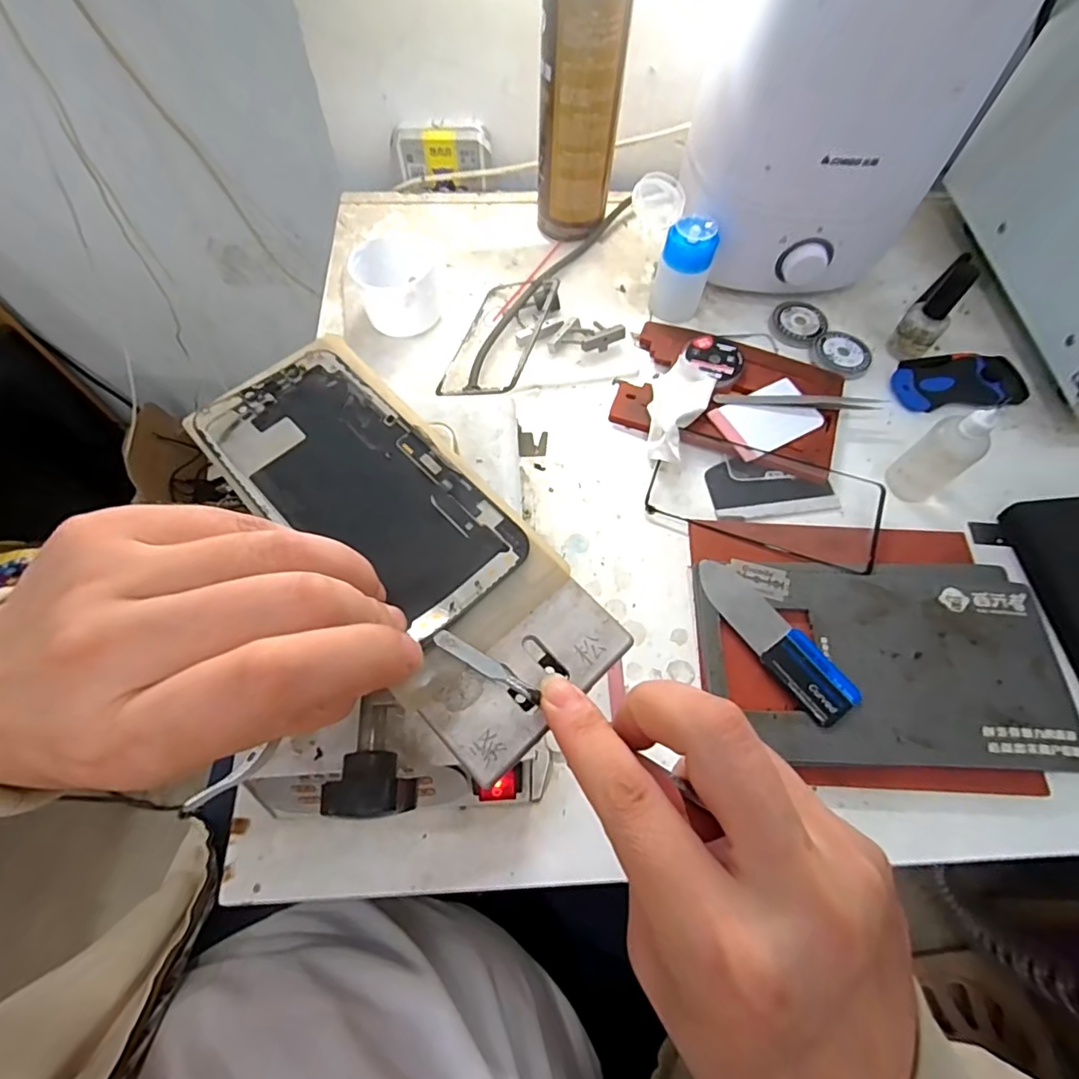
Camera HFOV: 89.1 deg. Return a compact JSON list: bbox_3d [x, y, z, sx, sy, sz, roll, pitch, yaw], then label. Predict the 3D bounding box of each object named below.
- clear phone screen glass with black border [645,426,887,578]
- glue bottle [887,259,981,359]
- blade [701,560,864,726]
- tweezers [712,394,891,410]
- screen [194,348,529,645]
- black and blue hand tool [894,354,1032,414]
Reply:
[{"bbox_3d":[0.164,-0.031,0.394,0.164,0.009,0.082,16,64,8],"label":"clear phone screen glass with black border"},{"bbox_3d":[0.316,-0.183,0.438,0.030,0.072,0.029,40,69,16],"label":"glue bottle"},{"bbox_3d":[0.148,0.061,0.350,0.034,0.006,0.118,-36,70,-17],"label":"blade"},{"bbox_3d":[0.203,-0.109,0.425,0.132,0.004,0.013,1,64,-1],"label":"tweezers"},{"bbox_3d":[-0.074,-0.025,0.226,0.145,0.010,0.064,42,76,18],"label":"screen"},{"bbox_3d":[0.344,-0.131,0.449,0.103,0.012,0.051,0,64,-2],"label":"black and blue hand tool"}]

